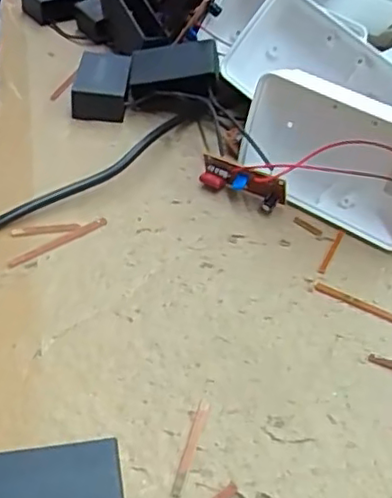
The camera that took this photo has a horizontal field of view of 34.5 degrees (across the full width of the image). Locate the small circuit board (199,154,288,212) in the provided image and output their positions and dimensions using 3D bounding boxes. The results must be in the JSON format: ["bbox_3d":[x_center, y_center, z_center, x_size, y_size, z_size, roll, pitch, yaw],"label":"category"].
[{"bbox_3d":[0.022,-0.032,0.302,0.043,0.017,0.008,25,45,20],"label":"small circuit board"}]

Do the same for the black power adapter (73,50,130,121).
[{"bbox_3d":[-0.053,-0.095,0.359,0.030,0.020,0.053,2,42,-5],"label":"black power adapter"}]

